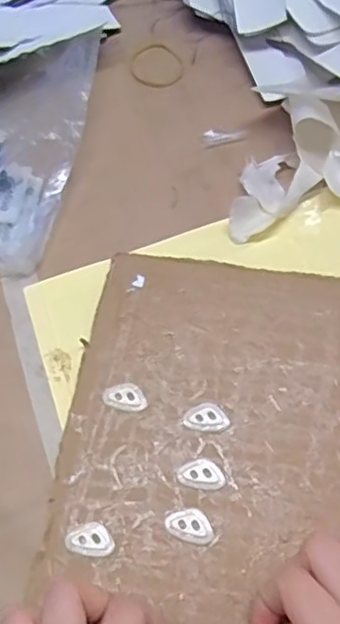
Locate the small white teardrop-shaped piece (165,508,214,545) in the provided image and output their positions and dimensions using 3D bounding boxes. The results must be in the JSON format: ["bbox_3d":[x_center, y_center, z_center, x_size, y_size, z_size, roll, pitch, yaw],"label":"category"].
[{"bbox_3d":[0.011,0.112,0.321,0.025,0.004,0.016,15,65,10],"label":"small white teardrop-shaped piece"}]

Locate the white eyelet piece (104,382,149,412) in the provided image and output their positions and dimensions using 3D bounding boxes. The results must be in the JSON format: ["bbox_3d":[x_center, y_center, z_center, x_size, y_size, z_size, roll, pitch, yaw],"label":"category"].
[{"bbox_3d":[-0.026,0.049,0.353,0.025,0.004,0.016,2,64,3],"label":"white eyelet piece"}]

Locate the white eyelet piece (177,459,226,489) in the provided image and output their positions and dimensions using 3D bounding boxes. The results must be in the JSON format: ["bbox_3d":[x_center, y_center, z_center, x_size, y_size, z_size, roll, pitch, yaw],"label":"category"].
[{"bbox_3d":[0.018,0.088,0.333,0.025,0.004,0.015,15,65,10],"label":"white eyelet piece"}]

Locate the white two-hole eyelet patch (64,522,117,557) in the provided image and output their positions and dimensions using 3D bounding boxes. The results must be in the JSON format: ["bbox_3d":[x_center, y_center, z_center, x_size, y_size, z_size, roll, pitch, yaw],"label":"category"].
[{"bbox_3d":[-0.042,0.119,0.320,0.026,0.004,0.017,15,65,10],"label":"white two-hole eyelet patch"}]

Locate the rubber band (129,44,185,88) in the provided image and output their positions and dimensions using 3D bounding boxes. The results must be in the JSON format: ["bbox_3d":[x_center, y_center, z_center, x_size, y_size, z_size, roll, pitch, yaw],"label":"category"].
[{"bbox_3d":[-0.011,-0.194,0.480,0.041,0.004,0.049,-36,68,-15],"label":"rubber band"}]

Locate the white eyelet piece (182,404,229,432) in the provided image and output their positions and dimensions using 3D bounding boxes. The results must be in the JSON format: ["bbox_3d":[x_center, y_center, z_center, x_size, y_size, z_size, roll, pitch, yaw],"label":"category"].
[{"bbox_3d":[0.021,0.060,0.346,0.025,0.004,0.016,-6,63,0],"label":"white eyelet piece"}]

